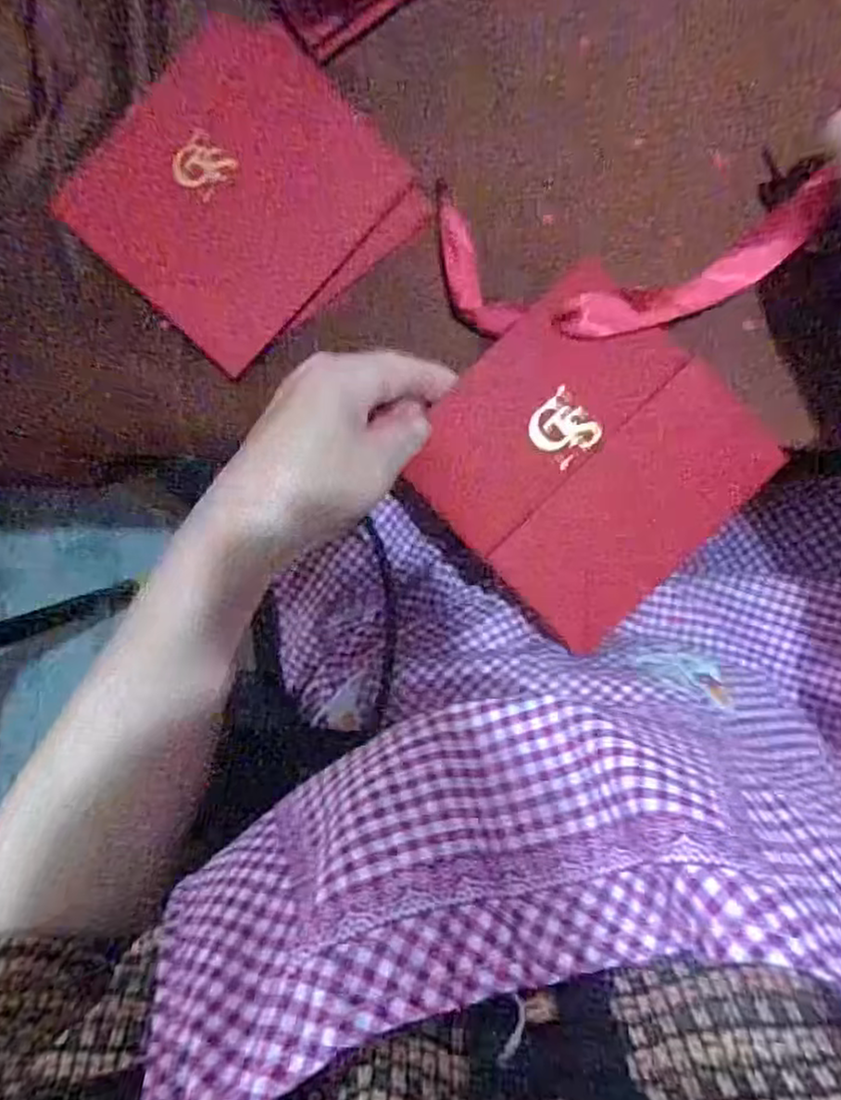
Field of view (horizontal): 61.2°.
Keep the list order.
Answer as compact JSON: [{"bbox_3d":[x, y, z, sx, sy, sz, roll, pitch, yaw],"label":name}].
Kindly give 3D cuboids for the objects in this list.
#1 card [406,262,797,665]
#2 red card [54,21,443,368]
[{"bbox_3d":[0.083,-0.044,0.346,0.139,0.005,0.140,-45,96,1],"label":"card"},{"bbox_3d":[-0.096,-0.188,0.375,0.147,0.008,0.156,-41,83,2],"label":"red card"}]

